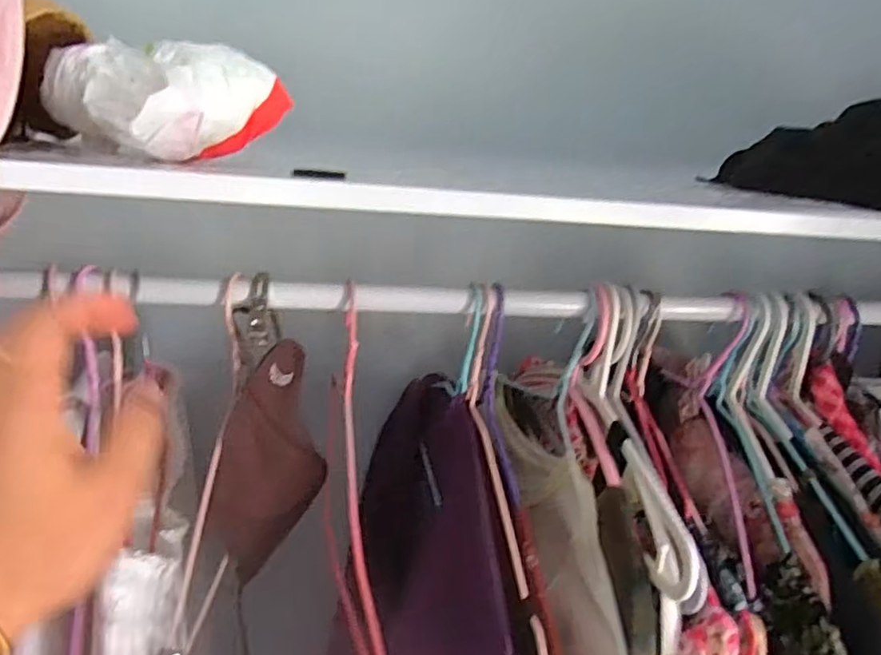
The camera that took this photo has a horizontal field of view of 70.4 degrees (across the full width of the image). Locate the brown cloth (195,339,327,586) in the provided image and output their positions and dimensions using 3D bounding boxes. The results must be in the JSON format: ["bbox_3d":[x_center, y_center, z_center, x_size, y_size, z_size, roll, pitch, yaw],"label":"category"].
[{"bbox_3d":[-0.141,0.109,0.493,0.031,0.168,0.121,12,18,28],"label":"brown cloth"}]

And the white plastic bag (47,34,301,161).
[{"bbox_3d":[-0.168,-0.138,0.382,0.122,0.058,0.089,14,19,33],"label":"white plastic bag"}]

